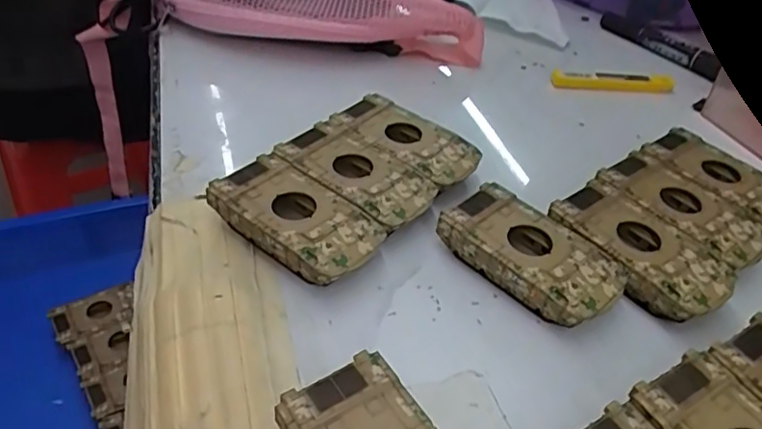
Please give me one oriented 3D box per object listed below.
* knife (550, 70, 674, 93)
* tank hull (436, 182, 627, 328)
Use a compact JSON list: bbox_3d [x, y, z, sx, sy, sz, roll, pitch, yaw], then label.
[{"bbox_3d":[0.197,-0.113,0.503,0.104,0.010,0.015,-1,42,-7],"label":"knife"},{"bbox_3d":[0.082,0.025,0.326,0.050,0.026,0.093,-30,53,-33],"label":"tank hull"}]

